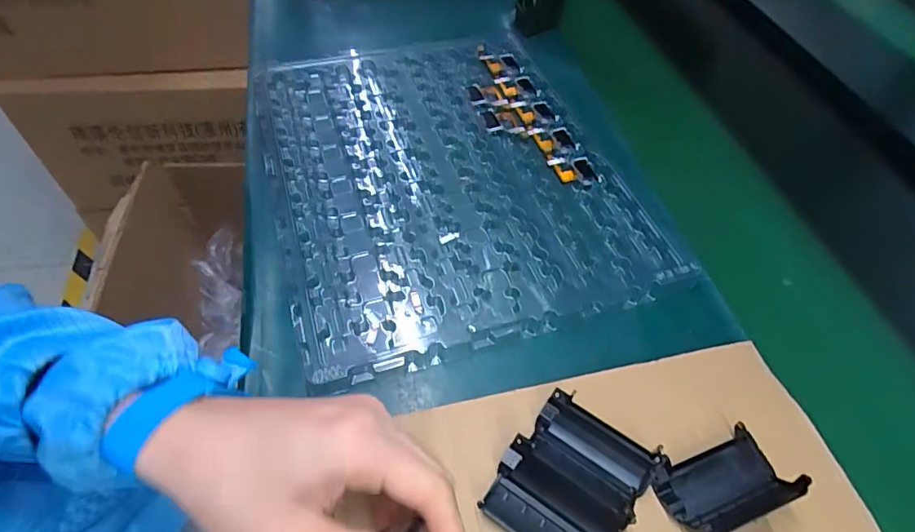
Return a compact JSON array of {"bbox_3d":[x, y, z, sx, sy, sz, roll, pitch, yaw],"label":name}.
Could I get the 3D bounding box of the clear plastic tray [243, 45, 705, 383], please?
[{"bbox_3d":[-0.013,-0.093,0.449,0.297,0.025,0.359,-12,54,-15],"label":"clear plastic tray"}]

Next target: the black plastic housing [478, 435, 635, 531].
[{"bbox_3d":[0.053,0.134,0.269,0.071,0.018,0.042,31,56,16],"label":"black plastic housing"}]

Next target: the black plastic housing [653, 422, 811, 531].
[{"bbox_3d":[0.153,0.123,0.279,0.070,0.026,0.043,-13,56,-16],"label":"black plastic housing"}]

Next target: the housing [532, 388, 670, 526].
[{"bbox_3d":[0.080,0.108,0.288,0.072,0.019,0.043,38,58,20],"label":"housing"}]

